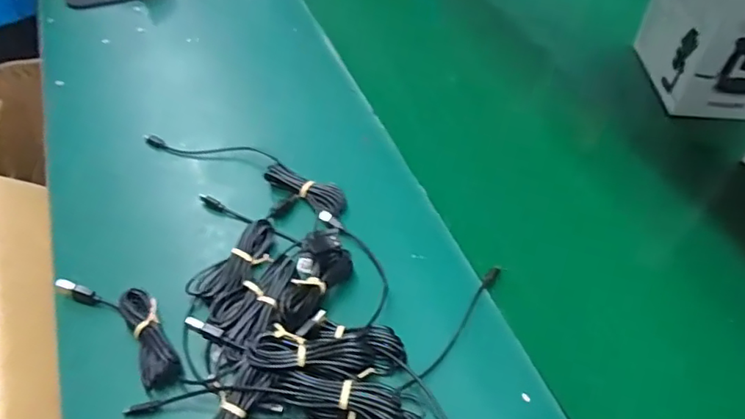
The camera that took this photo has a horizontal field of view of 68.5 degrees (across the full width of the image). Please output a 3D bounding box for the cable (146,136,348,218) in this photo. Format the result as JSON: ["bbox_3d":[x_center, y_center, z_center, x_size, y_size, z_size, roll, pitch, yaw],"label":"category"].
[{"bbox_3d":[-0.130,-0.049,0.565,0.232,0.021,0.043,21,53,16],"label":"cable"}]

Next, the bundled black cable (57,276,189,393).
[{"bbox_3d":[-0.196,0.085,0.438,0.132,0.016,0.043,36,58,26],"label":"bundled black cable"}]

